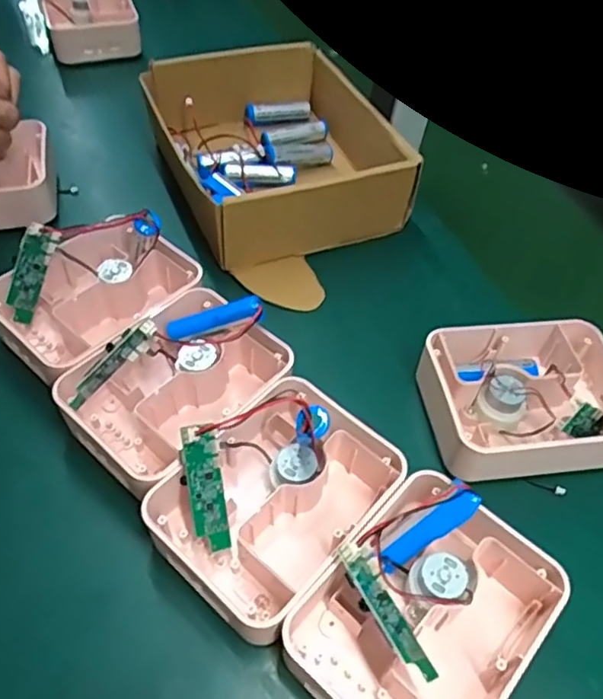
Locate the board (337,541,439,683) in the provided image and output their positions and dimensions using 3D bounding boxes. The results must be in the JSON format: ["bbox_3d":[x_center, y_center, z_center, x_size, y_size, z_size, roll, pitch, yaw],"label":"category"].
[{"bbox_3d":[0.041,0.125,0.290,0.025,0.010,0.065,17,34,-52],"label":"board"}]

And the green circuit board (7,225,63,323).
[{"bbox_3d":[-0.192,-0.053,0.428,0.010,0.026,0.069,20,96,10],"label":"green circuit board"}]

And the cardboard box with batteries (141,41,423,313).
[{"bbox_3d":[-0.025,-0.187,0.550,0.177,0.068,0.220,-16,56,-19],"label":"cardboard box with batteries"}]

